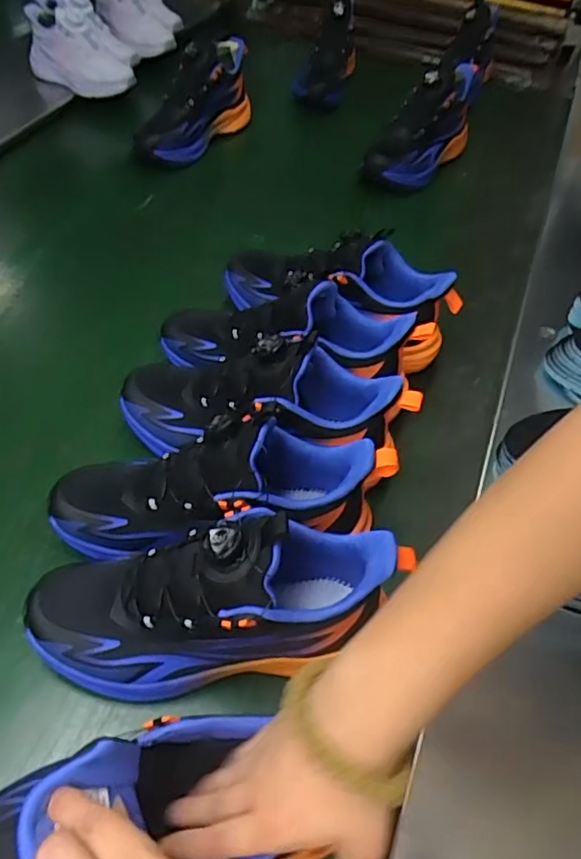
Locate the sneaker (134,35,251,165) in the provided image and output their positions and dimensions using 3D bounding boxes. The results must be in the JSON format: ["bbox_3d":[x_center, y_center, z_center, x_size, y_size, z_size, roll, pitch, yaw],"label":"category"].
[{"bbox_3d":[-0.140,-0.493,0.895,0.081,0.122,0.222,28,50,13],"label":"sneaker"}]

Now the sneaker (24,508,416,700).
[{"bbox_3d":[-0.050,0.120,0.419,0.256,0.129,0.084,0,50,-11],"label":"sneaker"}]

